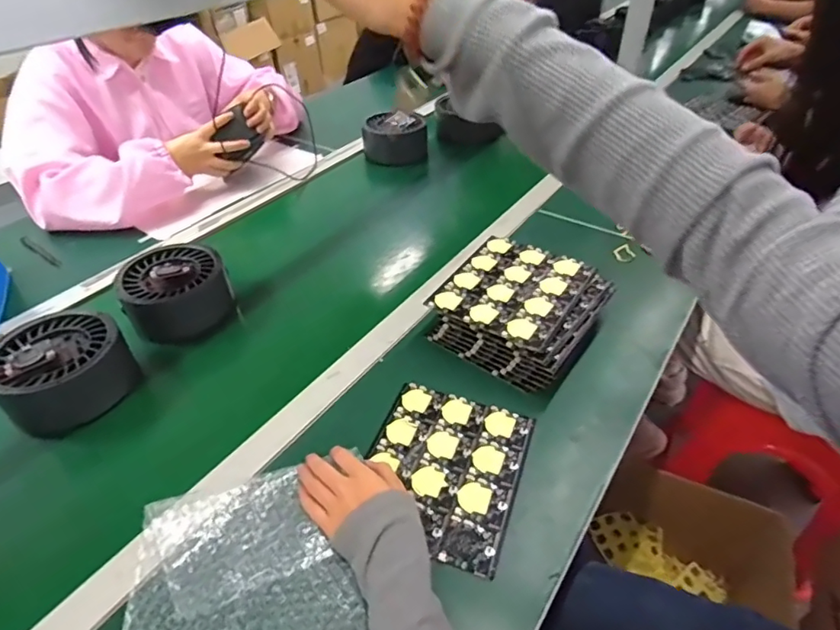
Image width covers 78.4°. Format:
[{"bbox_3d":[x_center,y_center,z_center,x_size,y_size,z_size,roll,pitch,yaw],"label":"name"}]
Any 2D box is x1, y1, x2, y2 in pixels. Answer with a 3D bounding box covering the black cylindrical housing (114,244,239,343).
[{"bbox_3d":[-0.339,-0.036,0.721,0.135,0.069,0.139,-1,40,1],"label":"black cylindrical housing"}]

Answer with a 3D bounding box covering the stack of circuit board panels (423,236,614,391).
[{"bbox_3d":[0.130,-0.006,0.675,0.180,0.069,0.188,23,46,27],"label":"stack of circuit board panels"}]

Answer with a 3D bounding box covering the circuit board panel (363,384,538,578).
[{"bbox_3d":[0.023,0.158,0.537,0.157,0.008,0.179,13,43,17],"label":"circuit board panel"}]

